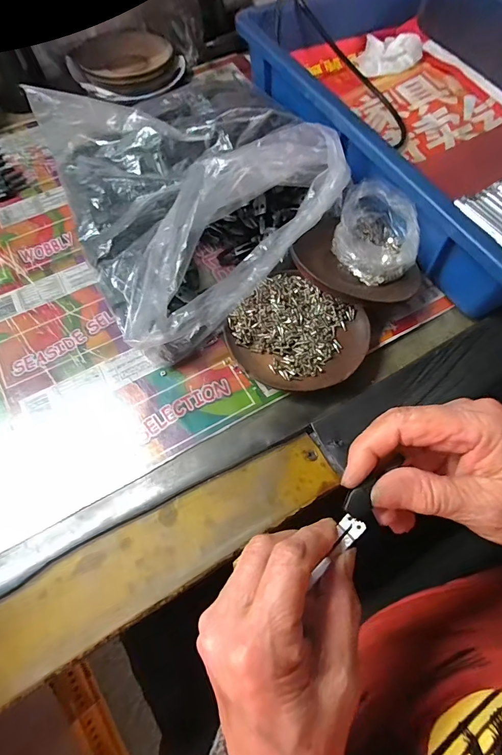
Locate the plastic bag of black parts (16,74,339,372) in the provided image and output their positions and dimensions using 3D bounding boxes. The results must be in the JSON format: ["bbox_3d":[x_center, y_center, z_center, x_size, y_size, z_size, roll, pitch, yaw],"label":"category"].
[{"bbox_3d":[-0.049,-0.178,0.352,0.228,0.060,0.284,-22,65,-11],"label":"plastic bag of black parts"}]

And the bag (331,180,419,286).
[{"bbox_3d":[0.110,-0.122,0.336,0.073,0.048,0.085,21,66,11],"label":"bag"}]

